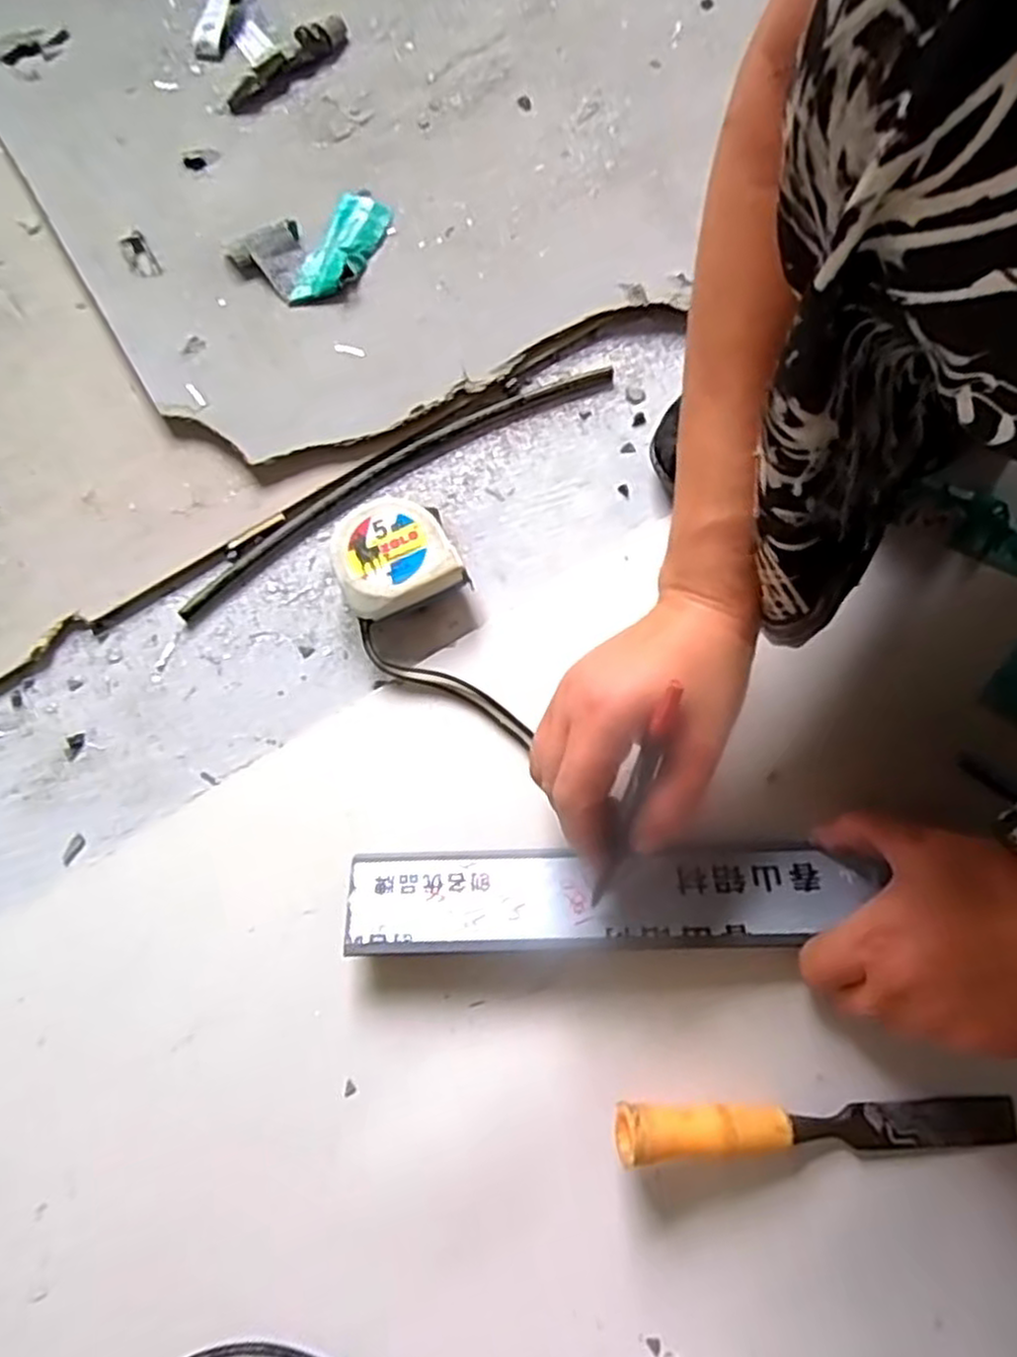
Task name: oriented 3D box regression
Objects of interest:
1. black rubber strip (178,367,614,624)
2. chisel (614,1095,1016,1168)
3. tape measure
[{"bbox_3d":[-0.069,-0.129,0.498,0.308,0.008,0.033,-31,75,-8],"label":"black rubber strip"},{"bbox_3d":[0.149,0.212,0.372,0.197,0.022,0.022,4,72,-11],"label":"chisel"},{"bbox_3d":[-0.067,-0.069,0.466,0.068,0.031,0.065,-24,74,-6],"label":"tape measure"}]

